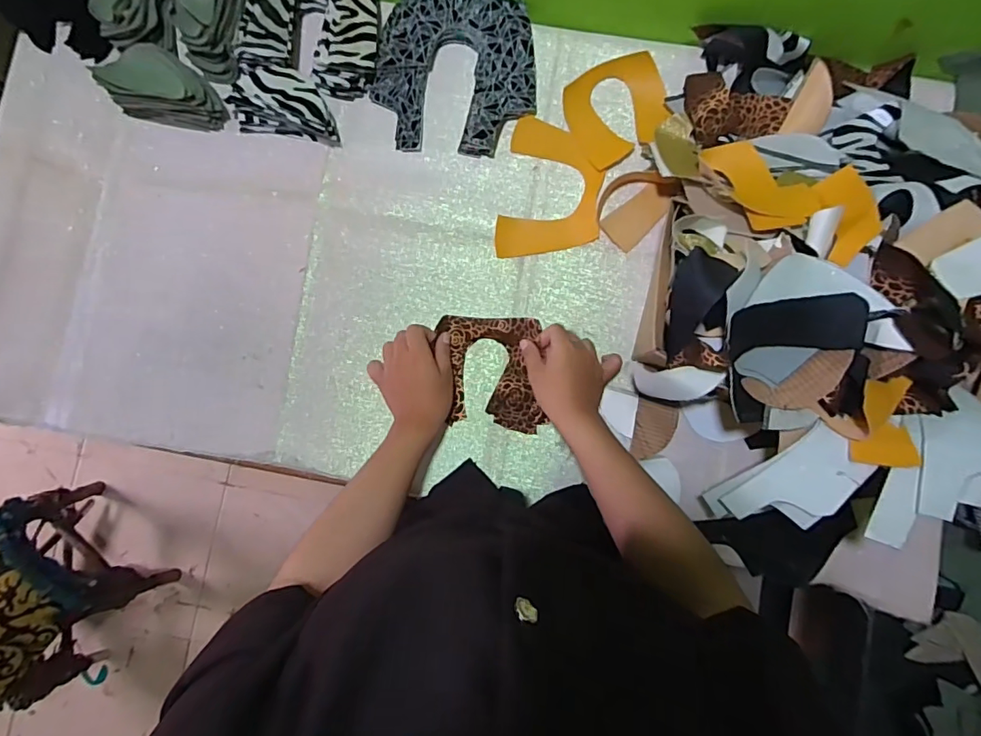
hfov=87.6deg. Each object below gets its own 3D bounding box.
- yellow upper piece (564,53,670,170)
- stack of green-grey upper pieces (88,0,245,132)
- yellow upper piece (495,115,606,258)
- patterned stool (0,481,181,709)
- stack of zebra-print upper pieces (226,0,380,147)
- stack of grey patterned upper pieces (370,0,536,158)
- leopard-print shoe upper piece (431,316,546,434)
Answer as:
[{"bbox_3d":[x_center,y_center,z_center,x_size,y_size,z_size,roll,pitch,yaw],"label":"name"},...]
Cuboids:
[{"bbox_3d":[0.151,-0.311,0.611,0.113,0.021,0.112,-27,87,0],"label":"yellow upper piece"},{"bbox_3d":[-0.384,-0.412,0.615,0.160,0.061,0.215,7,87,2],"label":"stack of green-grey upper pieces"},{"bbox_3d":[0.074,-0.213,0.612,0.117,0.005,0.169,7,87,2],"label":"yellow upper piece"},{"bbox_3d":[-0.993,0.499,1.134,0.311,0.359,0.320,42,87,4],"label":"patterned stool"},{"bbox_3d":[-0.221,-0.383,0.612,0.168,0.049,0.203,10,87,2],"label":"stack of zebra-print upper pieces"},{"bbox_3d":[-0.041,-0.354,0.615,0.188,0.029,0.181,8,87,2],"label":"stack of grey patterned upper pieces"},{"bbox_3d":[0.003,0.006,0.599,0.110,0.022,0.139,-4,87,1],"label":"leopard-print shoe upper piece"}]

